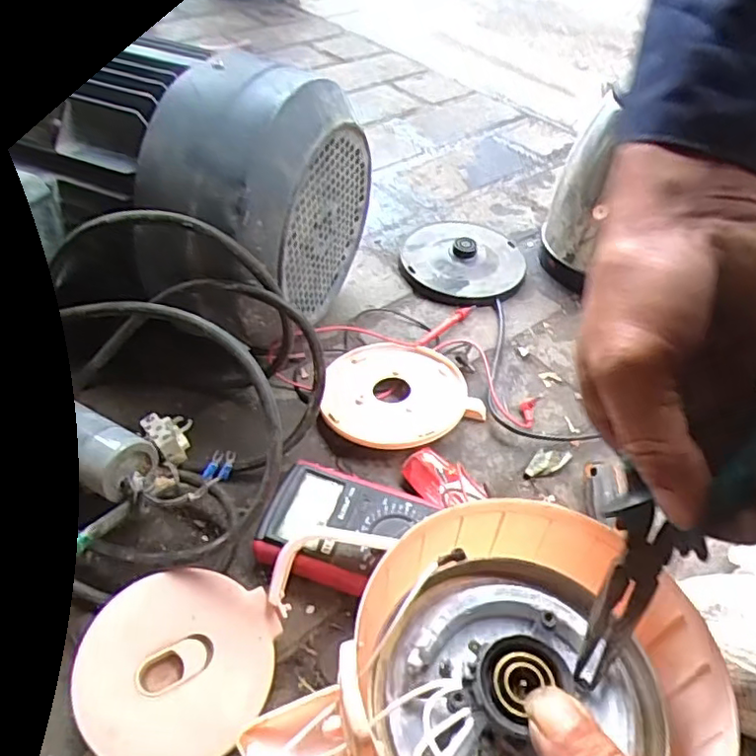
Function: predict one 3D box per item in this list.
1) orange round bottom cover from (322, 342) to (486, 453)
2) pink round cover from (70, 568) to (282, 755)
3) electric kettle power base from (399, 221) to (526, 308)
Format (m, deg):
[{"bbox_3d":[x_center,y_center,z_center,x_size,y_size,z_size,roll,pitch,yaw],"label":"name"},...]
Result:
[{"bbox_3d":[0.017,0.013,0.591,0.140,0.025,0.135,2,47,-2],"label":"orange round bottom cover"},{"bbox_3d":[-0.132,0.188,0.408,0.120,0.007,0.119,4,56,-6],"label":"pink round cover"},{"bbox_3d":[0.100,-0.143,0.732,0.140,0.026,0.154,15,49,9],"label":"electric kettle power base"}]

